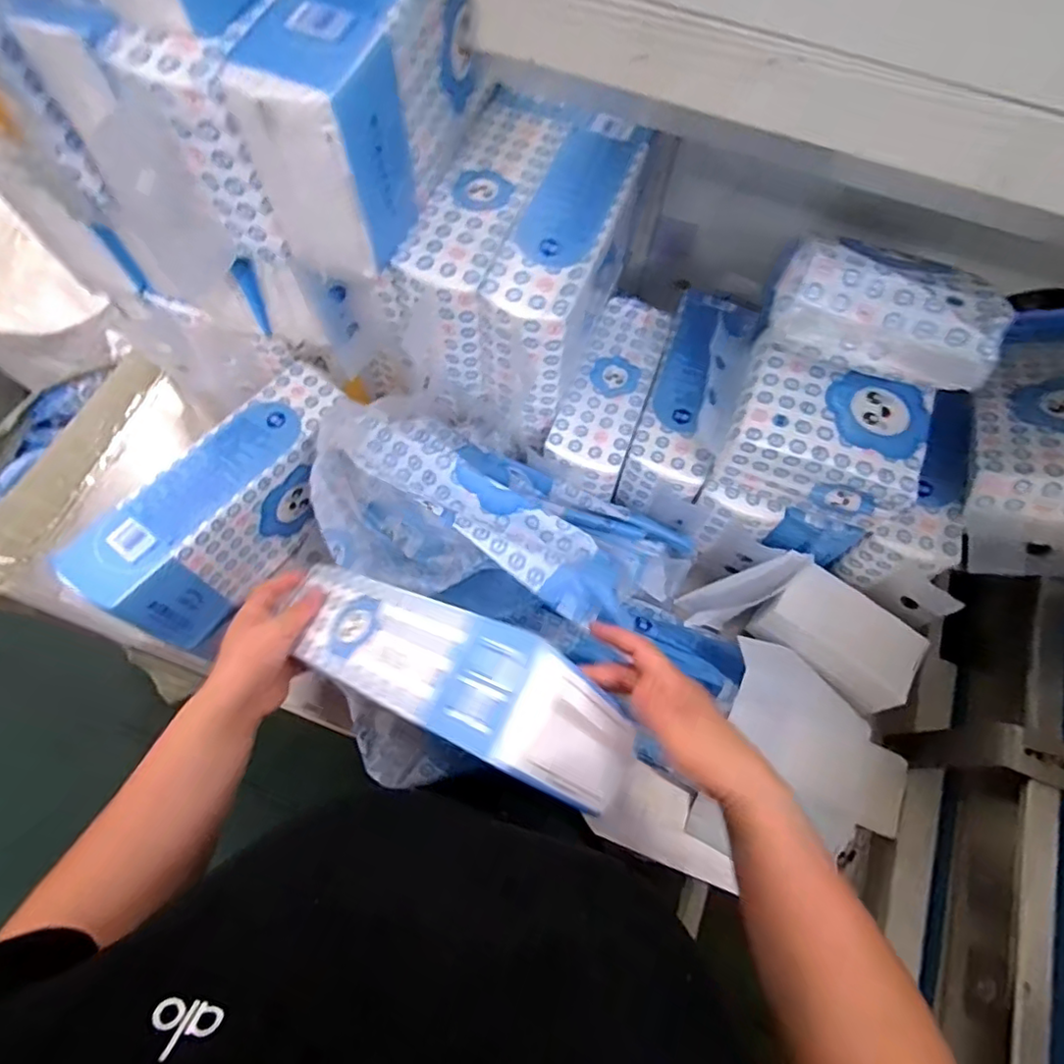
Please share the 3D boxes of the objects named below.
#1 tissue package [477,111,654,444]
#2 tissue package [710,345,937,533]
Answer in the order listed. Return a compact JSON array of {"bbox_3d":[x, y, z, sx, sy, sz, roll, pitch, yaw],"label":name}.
[{"bbox_3d":[0.032,-0.270,0.652,0.094,0.202,0.270,23,68,7],"label":"tissue package"},{"bbox_3d":[0.294,-0.093,0.604,0.180,0.097,0.129,21,68,6],"label":"tissue package"}]

